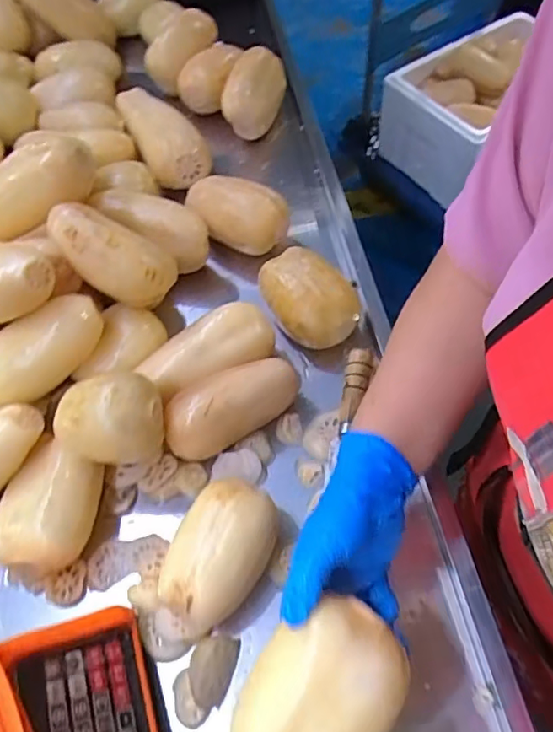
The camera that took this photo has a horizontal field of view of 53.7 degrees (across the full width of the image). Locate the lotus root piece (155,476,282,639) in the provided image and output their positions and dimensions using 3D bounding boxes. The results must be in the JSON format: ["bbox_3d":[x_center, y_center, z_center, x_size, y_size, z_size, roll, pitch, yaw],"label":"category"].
[{"bbox_3d":[-0.049,0.163,0.477,0.084,0.071,0.126,33,67,21],"label":"lotus root piece"}]

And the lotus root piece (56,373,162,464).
[{"bbox_3d":[-0.150,0.049,0.500,0.090,0.066,0.077,-7,59,1],"label":"lotus root piece"}]

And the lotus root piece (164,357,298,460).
[{"bbox_3d":[-0.044,0.040,0.544,0.139,0.066,0.060,-27,61,-11],"label":"lotus root piece"}]

